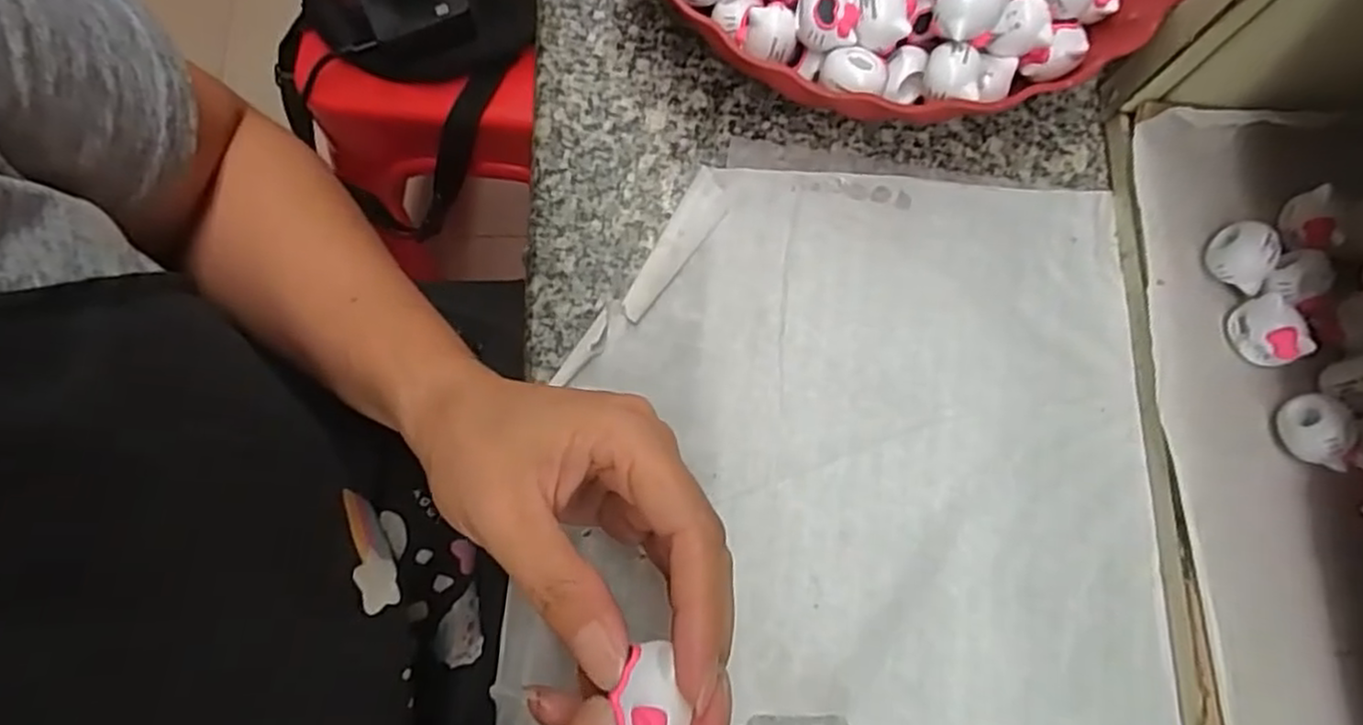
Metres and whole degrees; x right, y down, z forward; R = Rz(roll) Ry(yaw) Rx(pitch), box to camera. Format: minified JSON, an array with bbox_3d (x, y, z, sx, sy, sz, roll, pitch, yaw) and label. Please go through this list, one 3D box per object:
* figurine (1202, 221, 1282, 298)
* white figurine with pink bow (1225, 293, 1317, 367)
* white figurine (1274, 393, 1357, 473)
[{"bbox_3d":[0.212,-0.040,0.274,0.021,0.017,0.022,36,79,7],"label":"figurine"},{"bbox_3d":[0.215,-0.011,0.267,0.014,0.018,0.025,-17,77,-5],"label":"white figurine with pink bow"},{"bbox_3d":[0.225,0.025,0.257,0.014,0.017,0.027,-3,77,-1],"label":"white figurine"}]

